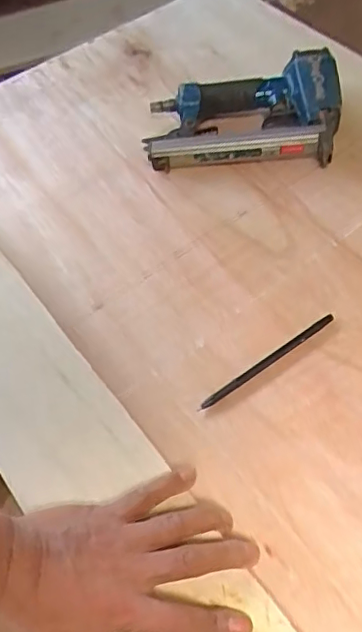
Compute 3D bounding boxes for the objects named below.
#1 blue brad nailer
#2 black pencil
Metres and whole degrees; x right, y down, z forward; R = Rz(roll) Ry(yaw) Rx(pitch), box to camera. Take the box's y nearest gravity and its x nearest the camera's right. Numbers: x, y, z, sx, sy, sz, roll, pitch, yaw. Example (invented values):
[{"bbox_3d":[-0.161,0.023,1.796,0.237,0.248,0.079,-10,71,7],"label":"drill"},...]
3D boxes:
[{"bbox_3d":[0.065,-0.210,0.588,0.196,0.054,0.116,-1,57,5],"label":"blue brad nailer"},{"bbox_3d":[0.071,0.035,0.457,0.134,0.004,0.007,-32,60,-15],"label":"black pencil"}]

